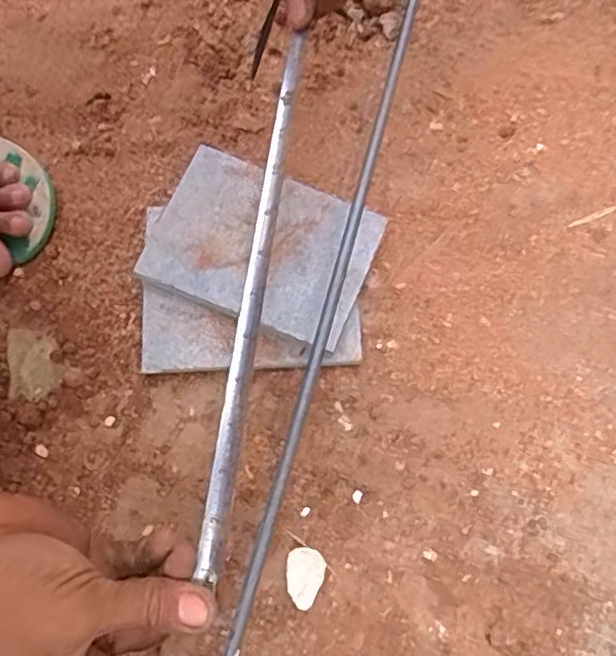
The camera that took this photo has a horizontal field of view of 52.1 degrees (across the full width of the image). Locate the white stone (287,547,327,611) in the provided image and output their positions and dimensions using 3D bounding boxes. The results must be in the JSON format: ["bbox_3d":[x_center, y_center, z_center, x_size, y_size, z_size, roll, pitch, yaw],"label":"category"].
[{"bbox_3d":[-0.001,0.160,0.404,0.024,0.015,0.036,-3,76,1],"label":"white stone"}]

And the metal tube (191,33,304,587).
[{"bbox_3d":[-0.031,-0.027,0.367,0.012,0.007,0.326,7,75,4],"label":"metal tube"}]

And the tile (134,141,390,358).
[{"bbox_3d":[-0.032,-0.060,0.454,0.151,0.008,0.109,23,75,5],"label":"tile"}]

